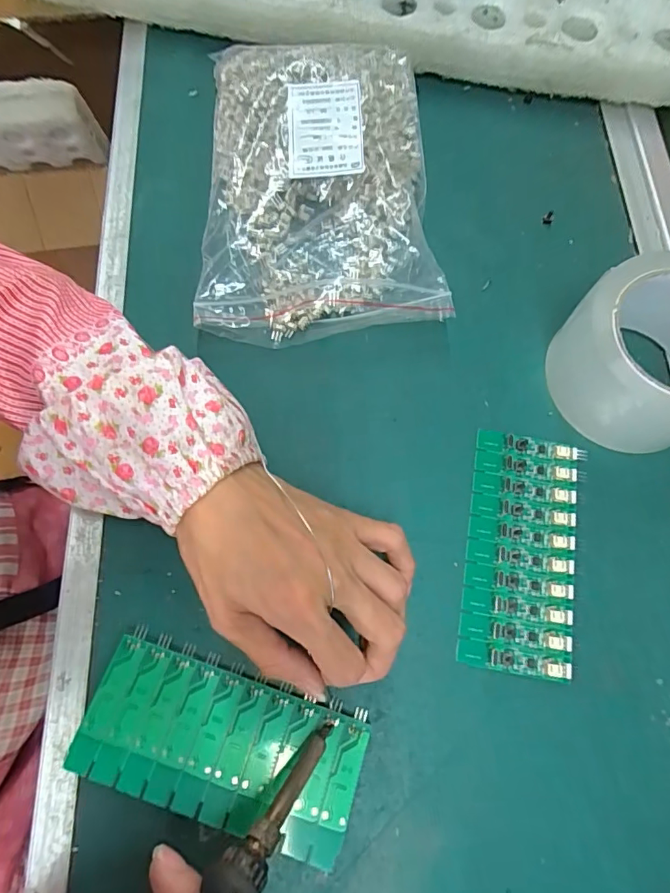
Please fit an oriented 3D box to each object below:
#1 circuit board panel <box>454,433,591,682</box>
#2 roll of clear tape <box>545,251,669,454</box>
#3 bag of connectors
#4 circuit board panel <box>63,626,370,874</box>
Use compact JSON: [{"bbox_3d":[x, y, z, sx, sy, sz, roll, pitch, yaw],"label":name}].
[{"bbox_3d":[0.110,0.060,0.282,0.063,0.004,0.137,10,72,2],"label":"circuit board panel"},{"bbox_3d":[0.191,-0.053,0.286,0.092,0.067,0.100,0,72,-1],"label":"roll of clear tape"},{"bbox_3d":[-0.014,-0.189,0.333,0.161,0.033,0.238,-4,72,-2],"label":"bag of connectors"},{"bbox_3d":[-0.056,0.148,0.241,0.137,0.012,0.066,19,73,3],"label":"circuit board panel"}]

